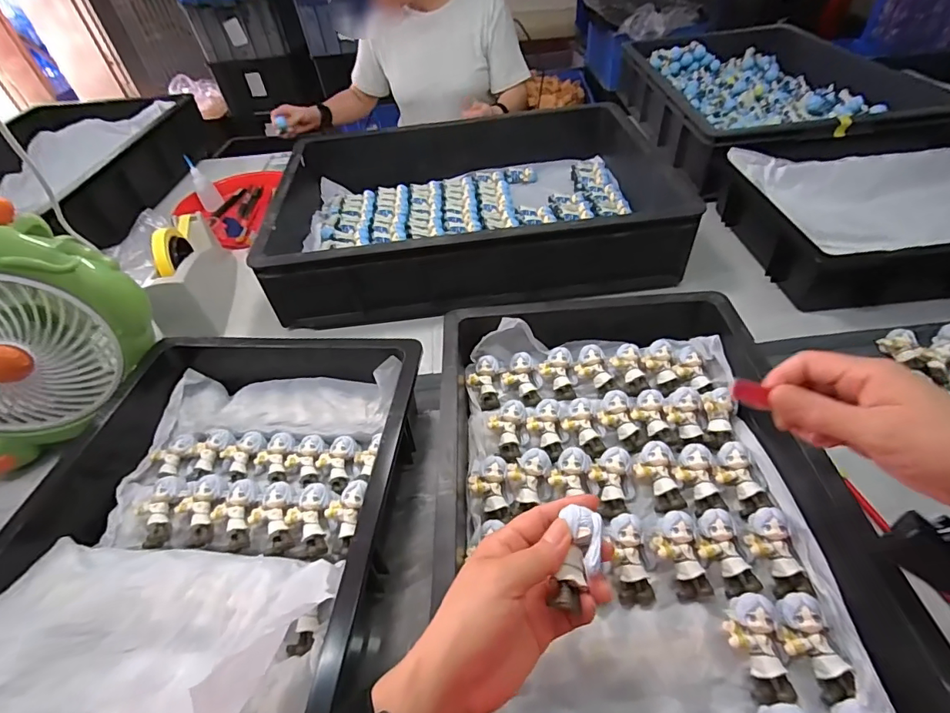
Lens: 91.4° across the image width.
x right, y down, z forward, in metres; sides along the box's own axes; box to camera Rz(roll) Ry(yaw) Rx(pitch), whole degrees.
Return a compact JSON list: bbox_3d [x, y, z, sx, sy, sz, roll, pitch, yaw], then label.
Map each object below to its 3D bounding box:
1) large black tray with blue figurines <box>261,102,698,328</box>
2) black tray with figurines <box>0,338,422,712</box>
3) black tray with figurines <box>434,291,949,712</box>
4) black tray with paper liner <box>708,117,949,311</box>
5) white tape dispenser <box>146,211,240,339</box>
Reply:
[{"bbox_3d":[-0.011,-0.252,0.760,0.573,0.126,0.401,-8,46,-1],"label":"large black tray with blue figurines"},{"bbox_3d":[-0.239,0.154,0.409,0.334,0.085,0.468,1,46,7],"label":"black tray with figurines"},{"bbox_3d":[0.131,0.113,0.398,0.301,0.072,0.465,-4,46,2],"label":"black tray with figurines"},{"bbox_3d":[0.596,-0.210,0.667,0.393,0.120,0.328,-1,46,5],"label":"black tray with paper liner"},{"bbox_3d":[-0.427,-0.132,0.697,0.073,0.119,0.201,-11,46,-4],"label":"white tape dispenser"}]

